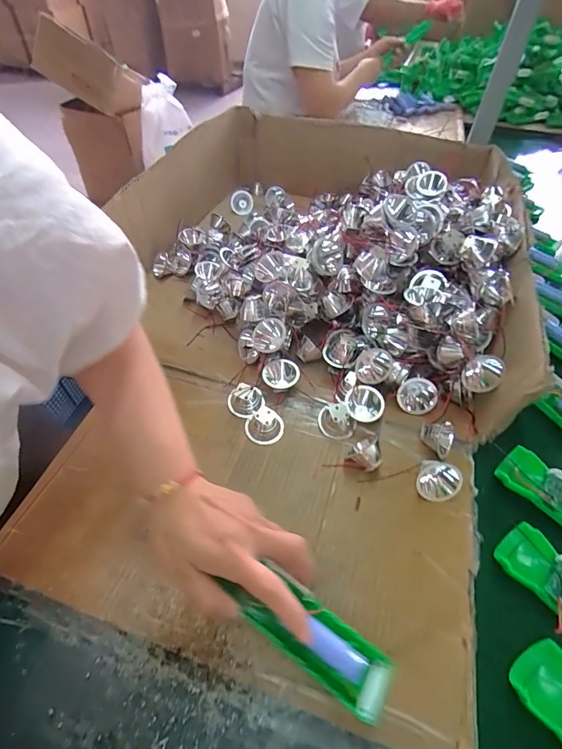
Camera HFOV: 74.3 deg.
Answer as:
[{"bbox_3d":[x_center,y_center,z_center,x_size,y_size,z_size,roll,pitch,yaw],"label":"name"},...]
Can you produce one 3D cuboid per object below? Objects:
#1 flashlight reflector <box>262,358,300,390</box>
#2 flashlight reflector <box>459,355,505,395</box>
[{"bbox_3d":[-0.001,-0.001,0.471,0.044,0.021,0.037,9,77,-4],"label":"flashlight reflector"},{"bbox_3d":[0.225,0.000,0.413,0.028,0.045,0.037,-36,58,-28],"label":"flashlight reflector"}]

